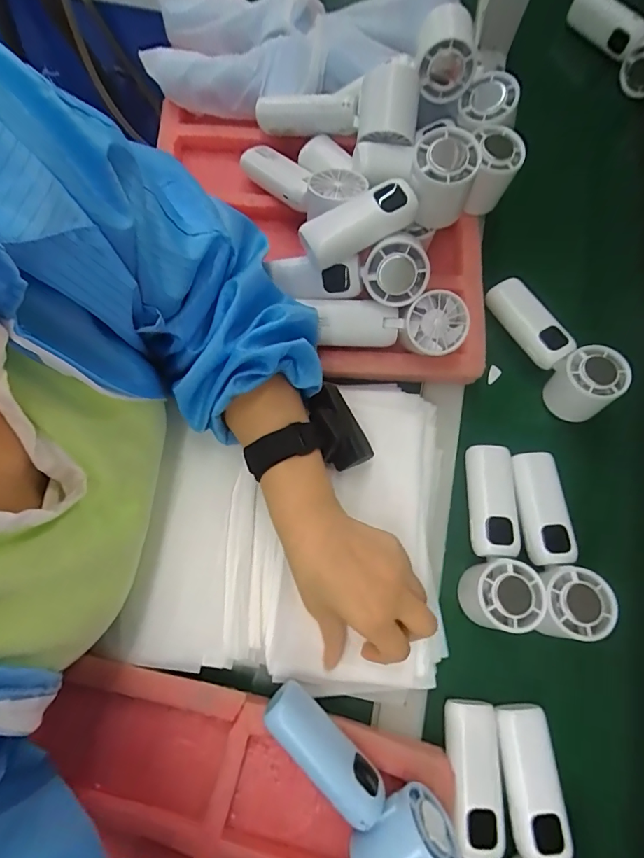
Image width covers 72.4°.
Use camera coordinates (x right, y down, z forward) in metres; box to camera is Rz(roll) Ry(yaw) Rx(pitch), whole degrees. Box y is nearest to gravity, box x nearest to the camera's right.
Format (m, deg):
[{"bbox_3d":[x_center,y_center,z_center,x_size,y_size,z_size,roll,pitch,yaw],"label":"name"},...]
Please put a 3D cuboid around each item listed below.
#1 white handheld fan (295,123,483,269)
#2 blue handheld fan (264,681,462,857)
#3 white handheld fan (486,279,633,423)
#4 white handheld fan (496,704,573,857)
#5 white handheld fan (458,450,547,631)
[{"bbox_3d":[0.057,-0.191,0.377,0.156,0.050,0.060,-24,85,8],"label":"white handheld fan"},{"bbox_3d":[0.027,0.244,0.312,0.068,0.049,0.148,-32,76,-8],"label":"blue handheld fan"},{"bbox_3d":[0.219,-0.082,0.429,0.050,0.060,0.151,-34,76,-9],"label":"white handheld fan"},{"bbox_3d":[0.165,0.303,0.335,0.050,0.039,0.155,-4,60,0],"label":"white handheld fan"},{"bbox_3d":[0.154,0.090,0.382,0.053,0.048,0.152,6,74,3],"label":"white handheld fan"}]

